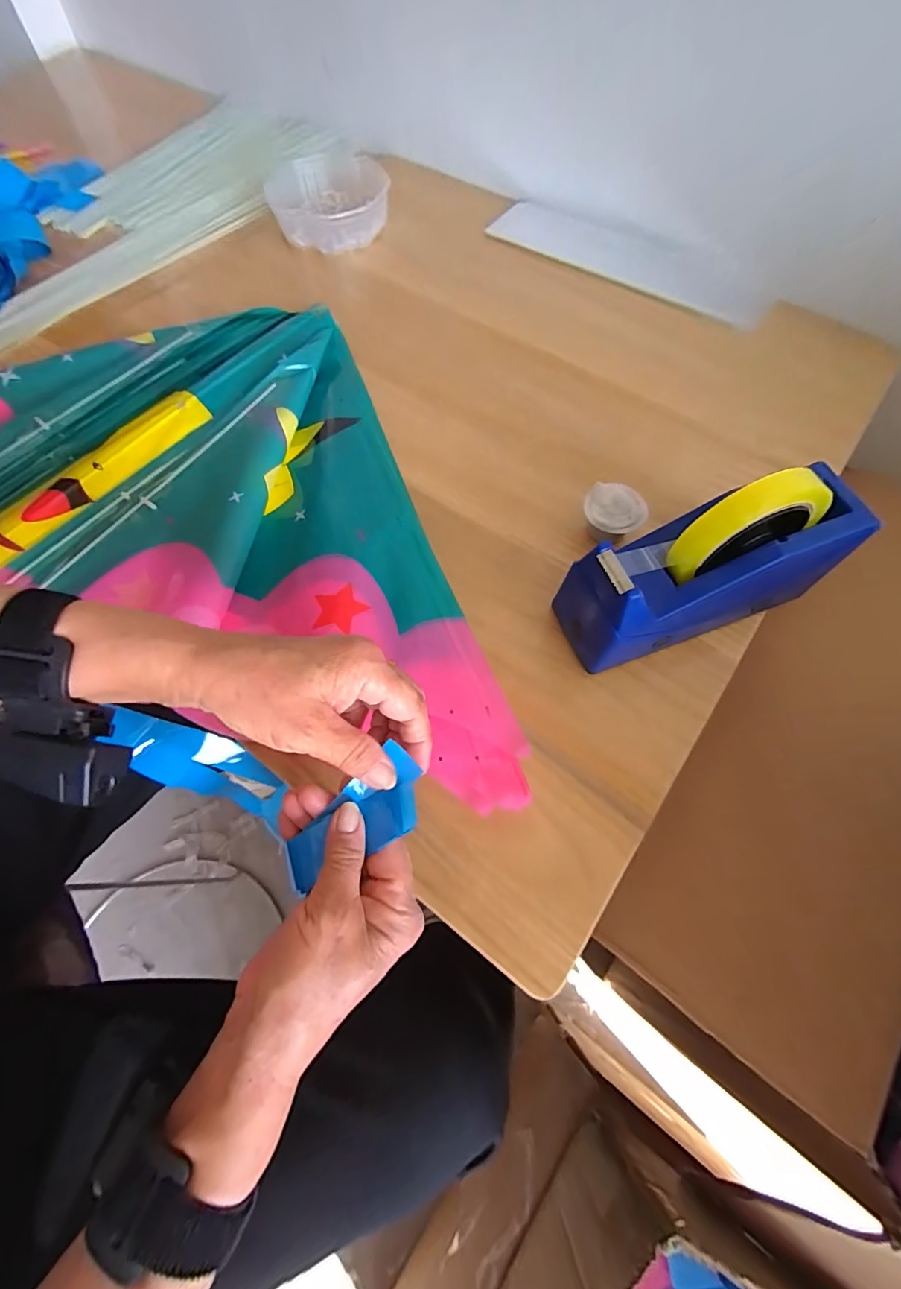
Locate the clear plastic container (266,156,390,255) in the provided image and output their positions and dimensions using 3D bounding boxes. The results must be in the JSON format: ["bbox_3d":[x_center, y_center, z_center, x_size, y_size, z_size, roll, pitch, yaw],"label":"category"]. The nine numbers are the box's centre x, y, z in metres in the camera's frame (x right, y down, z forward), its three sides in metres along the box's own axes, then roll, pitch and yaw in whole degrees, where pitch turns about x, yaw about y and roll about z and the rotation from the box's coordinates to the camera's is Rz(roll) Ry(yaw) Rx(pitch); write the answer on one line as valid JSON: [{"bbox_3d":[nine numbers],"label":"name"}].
[{"bbox_3d":[-0.162,-0.589,0.639,0.149,0.047,0.173,-14,66,-6],"label":"clear plastic container"}]

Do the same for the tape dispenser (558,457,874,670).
[{"bbox_3d":[0.187,-0.057,0.342,0.193,0.138,0.063,-17,66,-7],"label":"tape dispenser"}]

